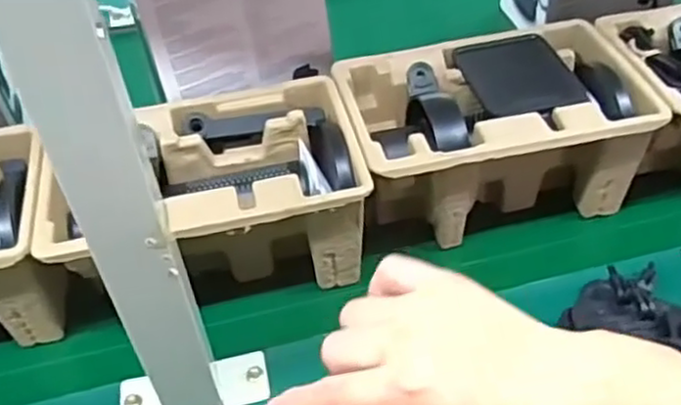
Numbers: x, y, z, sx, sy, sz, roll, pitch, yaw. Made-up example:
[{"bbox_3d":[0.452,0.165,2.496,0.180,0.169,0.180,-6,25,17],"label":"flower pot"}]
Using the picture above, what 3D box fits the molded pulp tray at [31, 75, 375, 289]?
[{"bbox_3d":[-0.092,-0.003,0.542,0.214,0.095,0.147,-11,44,-4],"label":"molded pulp tray"}]

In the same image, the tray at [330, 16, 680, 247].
[{"bbox_3d":[0.122,-0.056,0.578,0.222,0.101,0.147,-12,44,-5],"label":"tray"}]

